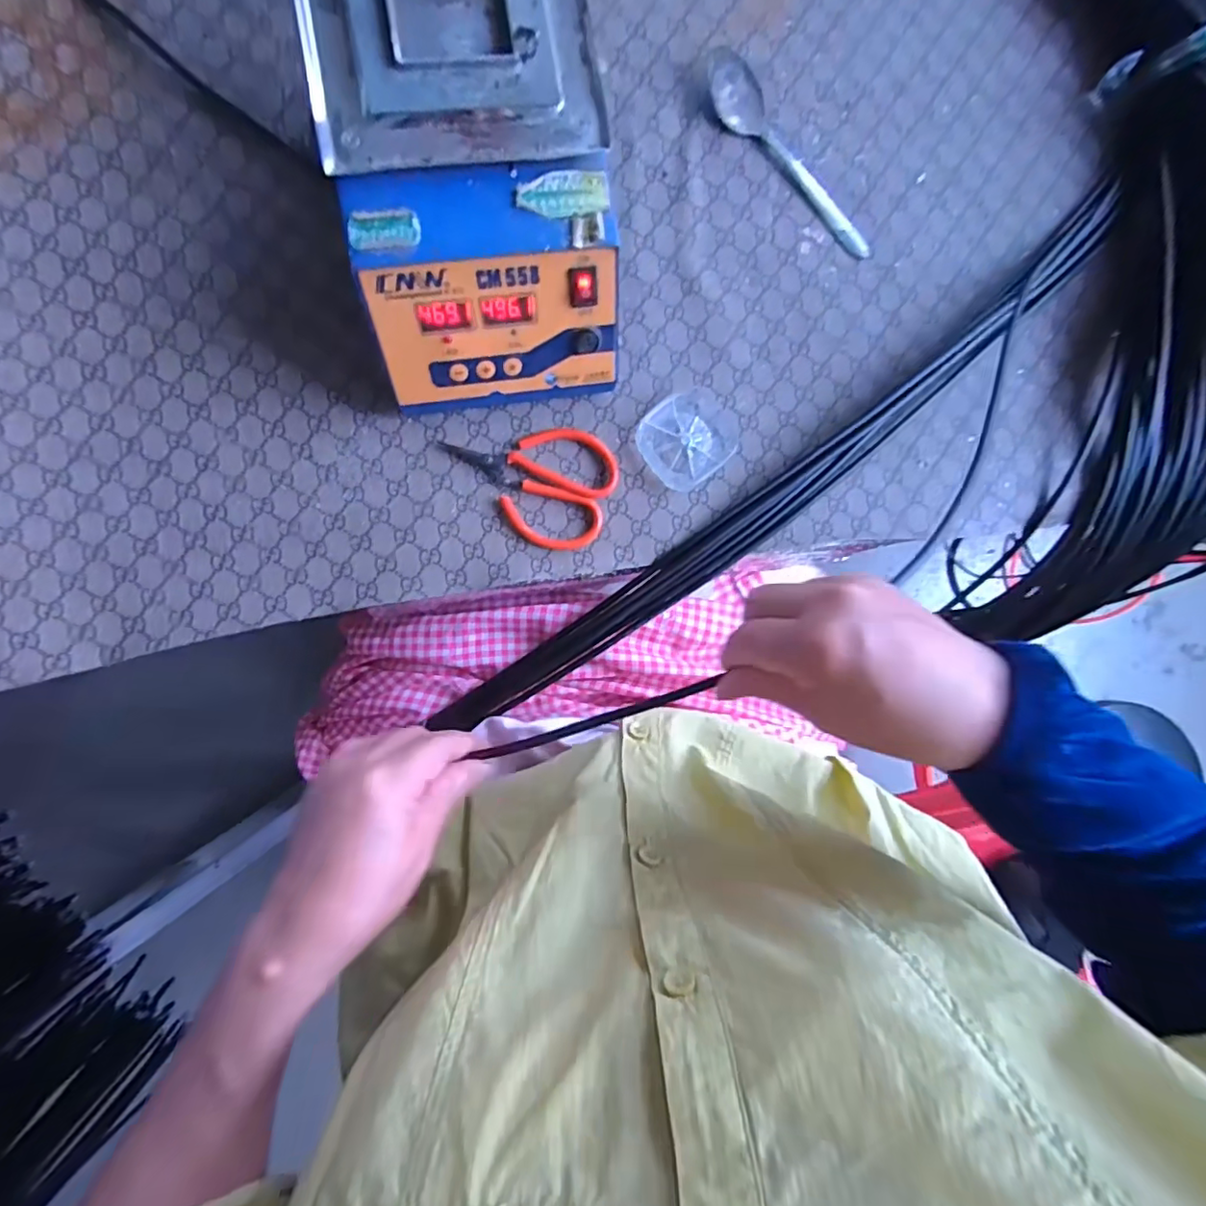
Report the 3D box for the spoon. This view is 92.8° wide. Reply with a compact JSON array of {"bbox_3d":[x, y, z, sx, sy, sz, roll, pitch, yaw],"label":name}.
[{"bbox_3d":[0.122,-0.293,0.385,0.039,0.015,0.156,-41,93,-4],"label":"spoon"}]

